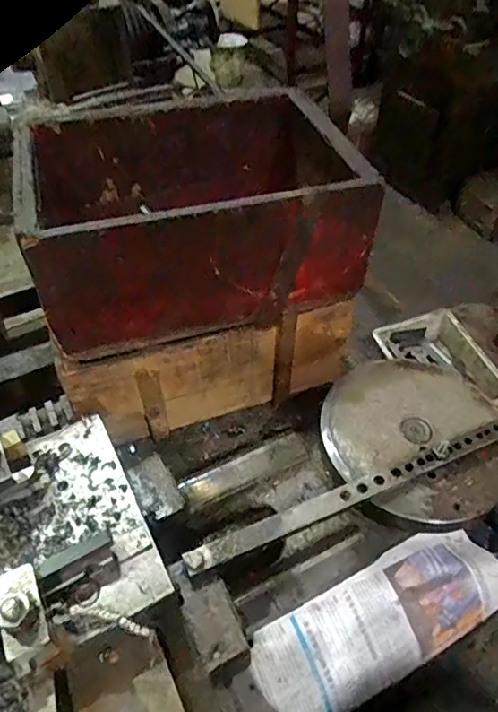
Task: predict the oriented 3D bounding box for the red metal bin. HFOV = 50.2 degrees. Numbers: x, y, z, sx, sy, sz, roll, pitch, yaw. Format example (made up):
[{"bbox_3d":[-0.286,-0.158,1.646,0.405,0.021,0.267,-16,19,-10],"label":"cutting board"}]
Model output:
[{"bbox_3d":[-0.064,-0.168,0.611,0.340,0.152,0.246,-14,48,-10],"label":"red metal bin"}]

